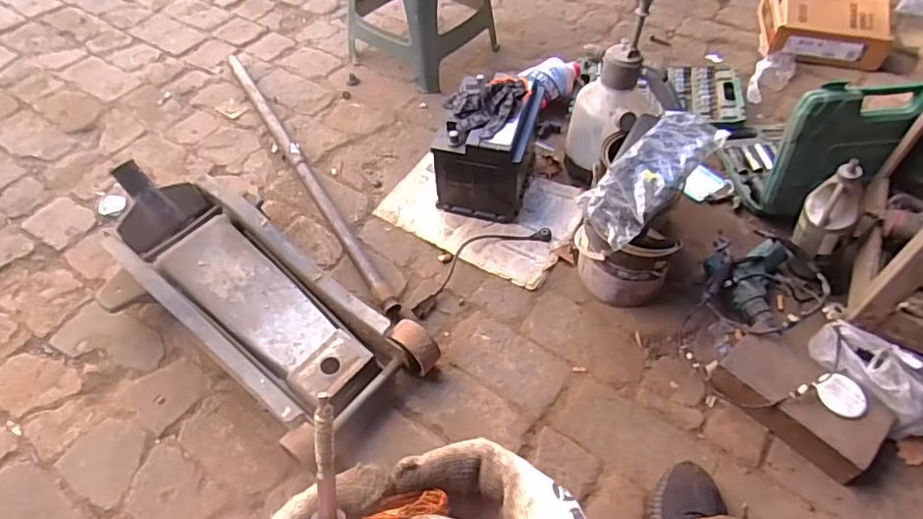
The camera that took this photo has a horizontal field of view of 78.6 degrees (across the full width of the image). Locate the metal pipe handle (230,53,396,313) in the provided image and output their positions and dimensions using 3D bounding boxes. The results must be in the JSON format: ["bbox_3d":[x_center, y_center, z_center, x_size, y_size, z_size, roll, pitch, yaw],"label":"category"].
[{"bbox_3d":[-0.347,-0.205,1.217,0.033,0.037,0.874,-26,56,-19],"label":"metal pipe handle"}]

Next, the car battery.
[{"bbox_3d":[0.054,-0.215,1.118,0.164,0.189,0.210,13,53,11],"label":"car battery"}]

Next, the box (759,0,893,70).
[{"bbox_3d":[0.896,-0.637,1.368,0.285,0.167,0.332,18,54,15],"label":"box"}]

